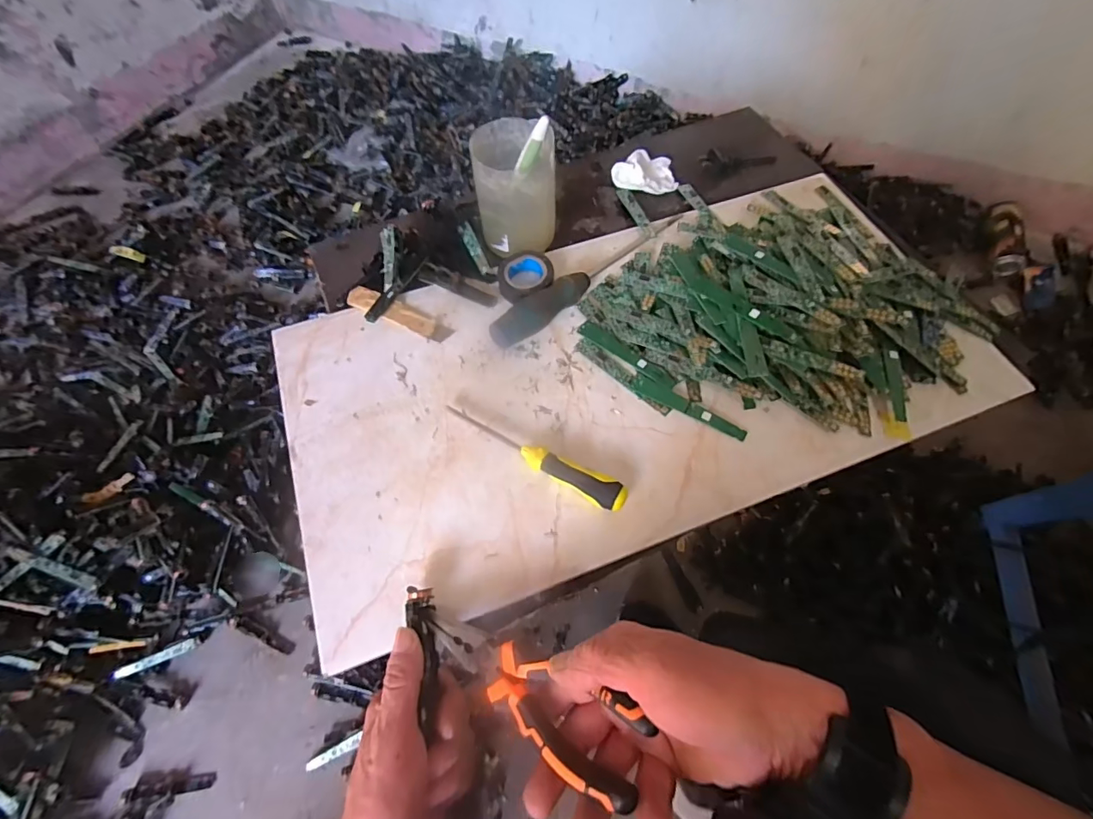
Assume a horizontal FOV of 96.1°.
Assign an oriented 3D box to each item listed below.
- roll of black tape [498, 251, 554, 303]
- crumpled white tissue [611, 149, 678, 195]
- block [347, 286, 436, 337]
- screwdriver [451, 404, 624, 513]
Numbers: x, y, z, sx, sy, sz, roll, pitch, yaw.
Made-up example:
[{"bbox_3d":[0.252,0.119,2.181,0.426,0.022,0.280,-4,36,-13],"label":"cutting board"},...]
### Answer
[{"bbox_3d":[-0.021,-0.124,0.460,0.047,0.023,0.056,33,65,17],"label":"roll of black tape"},{"bbox_3d":[0.109,-0.264,0.545,0.069,0.025,0.048,-6,61,-4],"label":"crumpled white tissue"},{"bbox_3d":[-0.142,-0.092,0.452,0.088,0.011,0.022,22,62,11],"label":"block"},{"bbox_3d":[-0.012,0.036,0.371,0.152,0.018,0.021,25,63,13],"label":"screwdriver"}]

